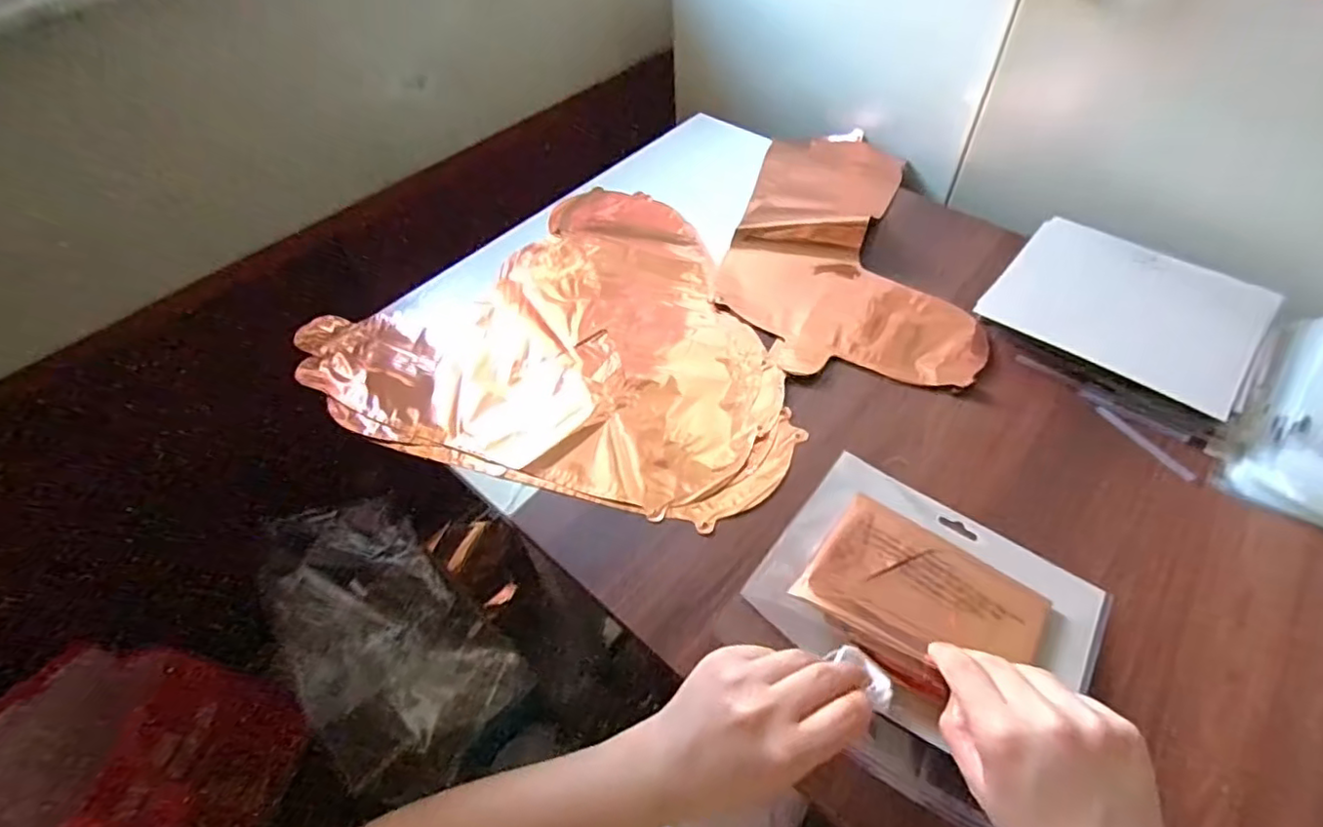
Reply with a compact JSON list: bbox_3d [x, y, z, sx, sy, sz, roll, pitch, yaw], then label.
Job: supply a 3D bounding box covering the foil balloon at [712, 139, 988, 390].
[{"bbox_3d":[0.189,-0.197,0.639,0.229,0.030,0.390,5,53,7],"label":"foil balloon"}]

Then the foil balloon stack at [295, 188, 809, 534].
[{"bbox_3d":[-0.078,-0.050,0.564,0.378,0.016,0.406,-34,58,-20],"label":"foil balloon stack"}]

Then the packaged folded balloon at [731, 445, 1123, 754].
[{"bbox_3d":[0.180,0.116,0.410,0.195,0.018,0.172,32,47,21],"label":"packaged folded balloon"}]

